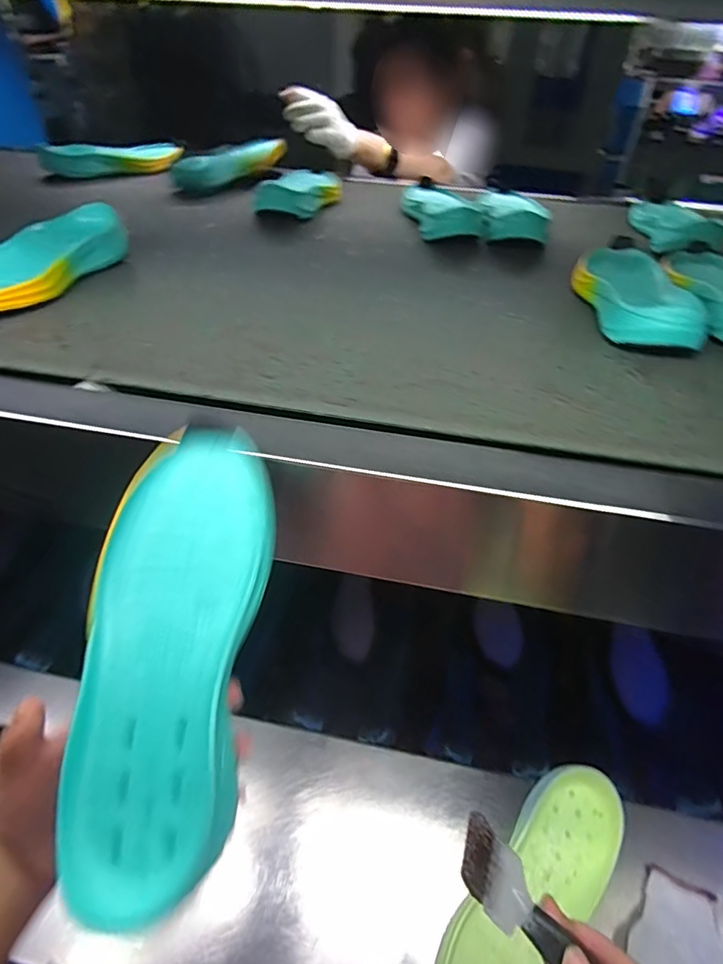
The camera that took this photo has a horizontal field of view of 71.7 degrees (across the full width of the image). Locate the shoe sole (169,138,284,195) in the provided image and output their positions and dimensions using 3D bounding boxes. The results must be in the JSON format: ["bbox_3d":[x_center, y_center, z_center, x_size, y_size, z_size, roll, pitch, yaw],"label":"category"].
[{"bbox_3d":[-0.216,-0.525,0.827,0.204,0.055,0.110,-28,50,-31],"label":"shoe sole"}]

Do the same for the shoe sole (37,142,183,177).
[{"bbox_3d":[-0.428,-0.560,0.860,0.225,0.037,0.069,-28,49,-24],"label":"shoe sole"}]

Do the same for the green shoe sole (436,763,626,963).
[{"bbox_3d":[0.152,0.388,0.453,0.102,0.036,0.282,25,47,24],"label":"green shoe sole"}]

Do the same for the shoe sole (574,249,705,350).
[{"bbox_3d":[0.261,-0.188,0.487,0.091,0.040,0.218,11,42,9],"label":"shoe sole"}]

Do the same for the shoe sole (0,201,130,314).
[{"bbox_3d":[-0.311,-0.206,0.469,0.083,0.047,0.227,13,42,10],"label":"shoe sole"}]

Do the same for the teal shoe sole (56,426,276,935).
[{"bbox_3d":[-0.099,0.081,0.259,0.088,0.025,0.224,3,69,1],"label":"teal shoe sole"}]

